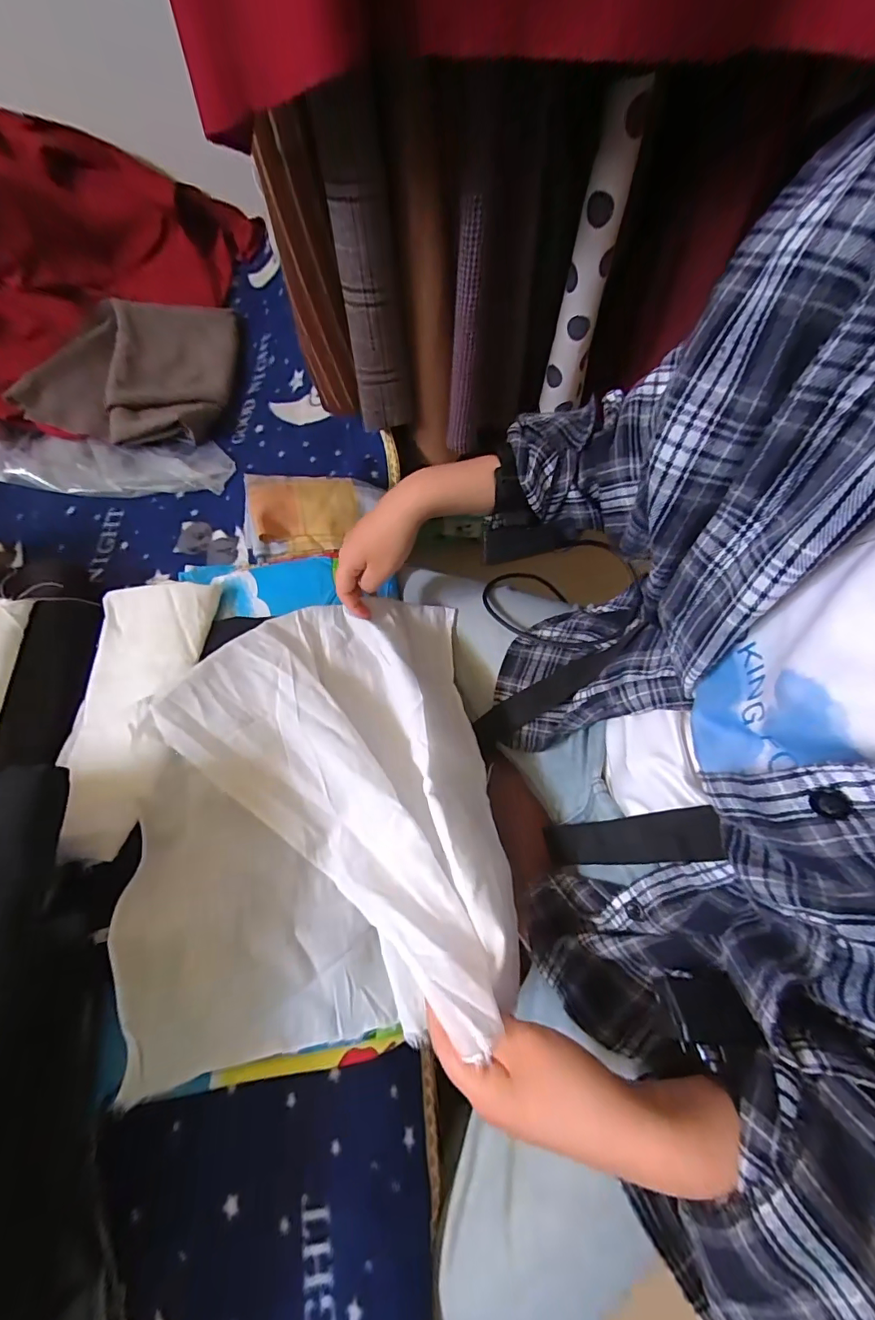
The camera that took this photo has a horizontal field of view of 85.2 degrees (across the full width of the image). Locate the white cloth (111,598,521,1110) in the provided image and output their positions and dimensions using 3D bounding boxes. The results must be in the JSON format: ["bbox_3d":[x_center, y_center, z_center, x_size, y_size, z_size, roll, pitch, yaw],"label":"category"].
[{"bbox_3d":[-0.101,0.104,0.402,0.305,0.094,0.357,-9,62,-5],"label":"white cloth"}]

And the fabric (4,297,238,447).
[{"bbox_3d":[-0.427,-0.432,0.697,0.229,0.068,0.289,6,62,4],"label":"fabric"}]

